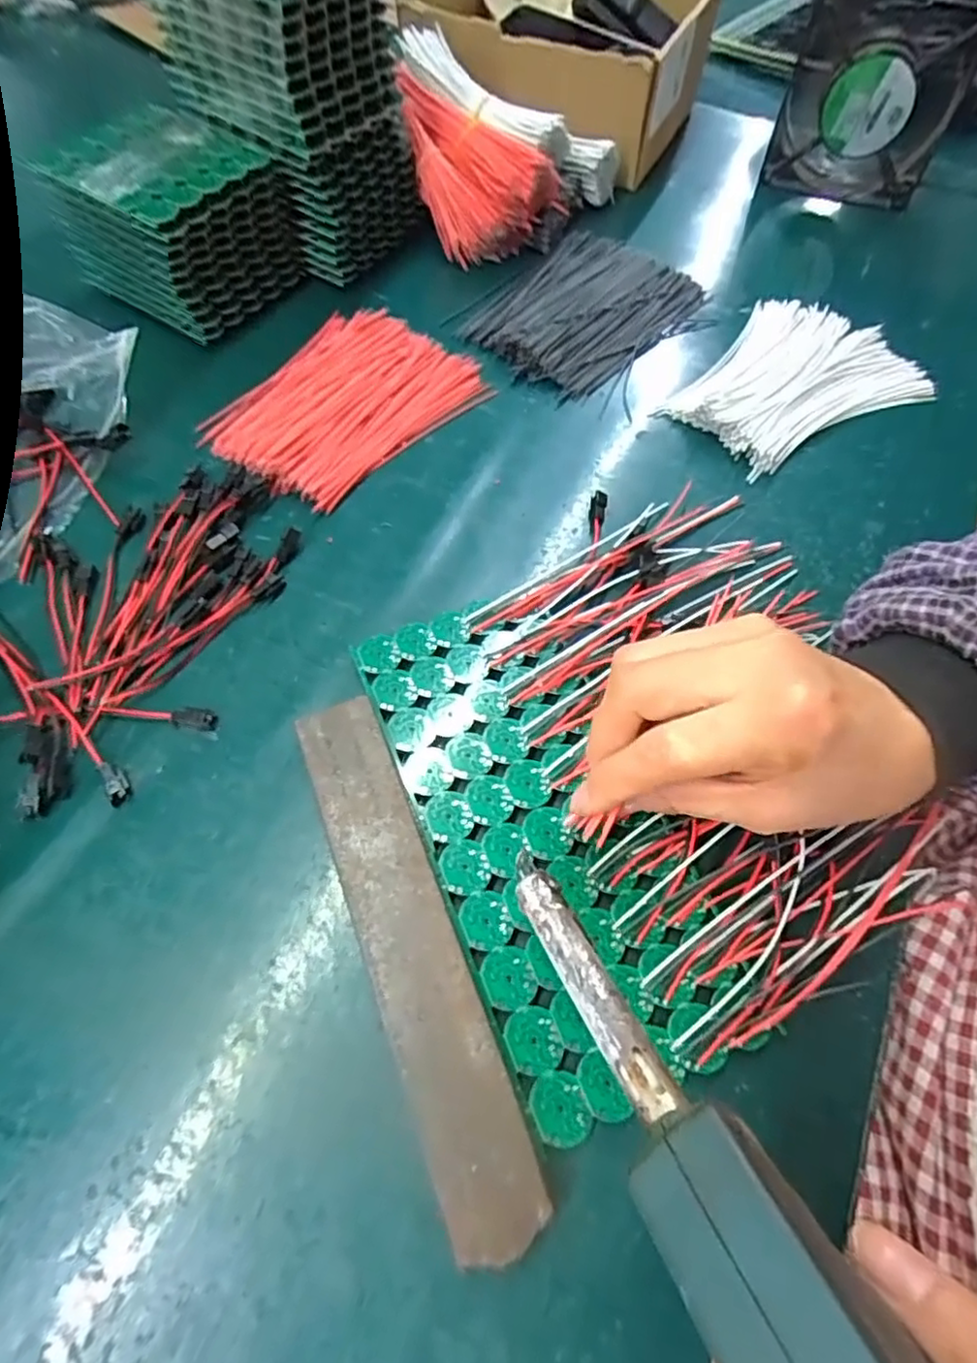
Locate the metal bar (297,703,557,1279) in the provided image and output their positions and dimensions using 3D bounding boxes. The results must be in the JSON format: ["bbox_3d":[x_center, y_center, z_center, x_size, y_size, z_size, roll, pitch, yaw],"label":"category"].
[{"bbox_3d":[-0.030,0.095,0.249,0.035,0.015,0.196,-20,63,-12],"label":"metal bar"}]

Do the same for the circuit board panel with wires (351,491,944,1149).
[{"bbox_3d":[0.075,0.022,0.290,0.225,0.019,0.234,-21,63,-12],"label":"circuit board panel with wires"}]

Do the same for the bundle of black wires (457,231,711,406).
[{"bbox_3d":[0.063,-0.258,0.448,0.113,0.013,0.155,40,67,19],"label":"bundle of black wires"}]

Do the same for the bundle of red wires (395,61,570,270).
[{"bbox_3d":[-0.011,-0.378,0.478,0.087,0.063,0.138,-22,64,-13],"label":"bundle of red wires"}]

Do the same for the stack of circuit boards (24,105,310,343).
[{"bbox_3d":[-0.200,-0.293,0.415,0.109,0.070,0.112,32,65,15],"label":"stack of circuit boards"}]

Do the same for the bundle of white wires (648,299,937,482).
[{"bbox_3d":[0.191,-0.187,0.407,0.147,0.018,0.116,-40,69,-21],"label":"bundle of white wires"}]

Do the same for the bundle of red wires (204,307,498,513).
[{"bbox_3d":[-0.087,-0.174,0.398,0.117,0.014,0.153,32,65,15],"label":"bundle of red wires"}]

